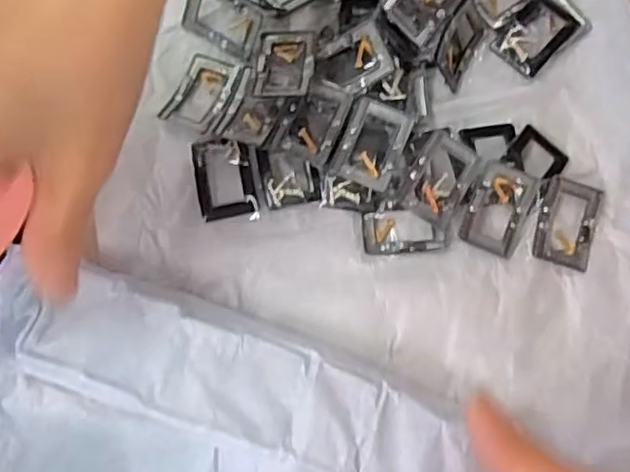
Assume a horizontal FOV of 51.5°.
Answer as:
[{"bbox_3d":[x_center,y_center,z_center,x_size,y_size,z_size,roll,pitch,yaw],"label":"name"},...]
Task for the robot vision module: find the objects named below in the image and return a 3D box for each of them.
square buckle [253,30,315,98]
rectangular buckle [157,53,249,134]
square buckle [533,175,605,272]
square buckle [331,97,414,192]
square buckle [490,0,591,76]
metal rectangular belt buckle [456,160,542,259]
[{"bbox_3d":[-0.015,-0.083,0.317,0.028,0.005,0.040,-1,64,8],"label":"square buckle"},{"bbox_3d":[-0.054,-0.072,0.325,0.032,0.010,0.041,27,77,3],"label":"rectangular buckle"},{"bbox_3d":[0.123,-0.007,0.318,0.029,0.009,0.043,16,77,0],"label":"square buckle"},{"bbox_3d":[0.028,-0.044,0.312,0.028,0.004,0.042,23,78,5],"label":"square buckle"},{"bbox_3d":[0.118,-0.107,0.341,0.048,0.004,0.031,-39,82,-11],"label":"square buckle"},{"bbox_3d":[0.088,-0.014,0.317,0.030,0.006,0.043,21,91,-7],"label":"metal rectangular belt buckle"}]

